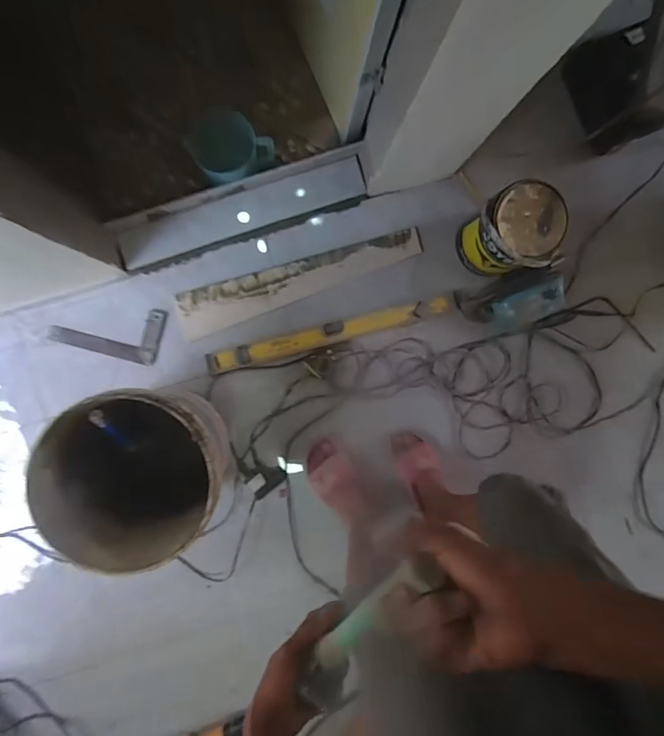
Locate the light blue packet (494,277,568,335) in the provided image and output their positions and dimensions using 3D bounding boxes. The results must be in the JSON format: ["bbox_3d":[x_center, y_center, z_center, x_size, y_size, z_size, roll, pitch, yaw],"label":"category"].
[{"bbox_3d":[0.490,-0.146,1.107,0.187,0.026,0.096,-21,117,-2],"label":"light blue packet"}]

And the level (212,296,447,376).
[{"bbox_3d":[-0.007,-0.082,1.079,0.585,0.031,0.046,-15,95,-5],"label":"level"}]

